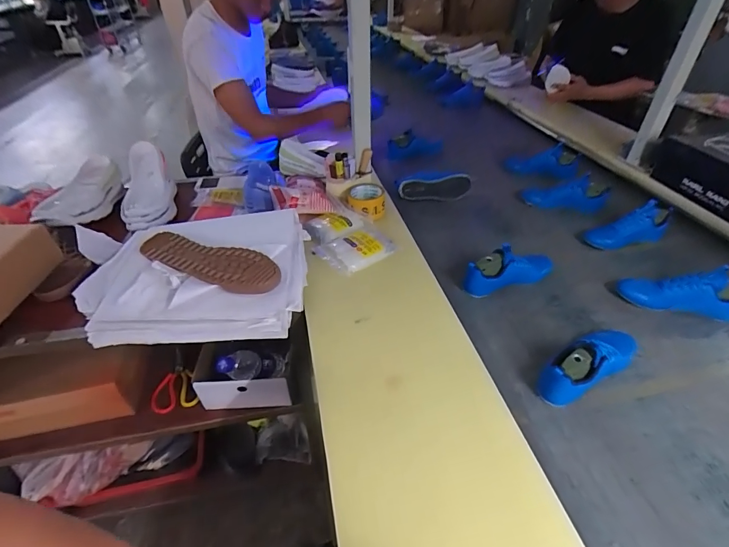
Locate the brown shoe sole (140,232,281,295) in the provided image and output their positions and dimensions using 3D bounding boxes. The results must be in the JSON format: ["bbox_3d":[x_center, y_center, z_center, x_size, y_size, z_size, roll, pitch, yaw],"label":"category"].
[{"bbox_3d":[-0.292,-0.019,0.714,0.278,0.033,0.086,10,41,12],"label":"brown shoe sole"}]

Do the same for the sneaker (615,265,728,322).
[{"bbox_3d":[0.665,0.036,0.800,0.218,0.087,0.077,7,41,8],"label":"sneaker"}]

